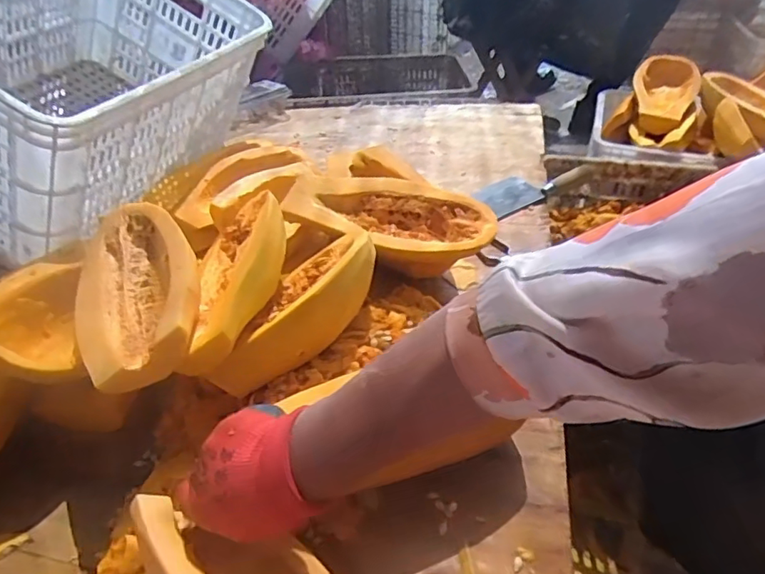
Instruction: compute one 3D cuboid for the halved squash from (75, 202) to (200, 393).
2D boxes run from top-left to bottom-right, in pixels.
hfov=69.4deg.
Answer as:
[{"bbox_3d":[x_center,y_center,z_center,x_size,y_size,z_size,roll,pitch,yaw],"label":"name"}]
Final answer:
[{"bbox_3d":[-0.244,-0.007,0.547,0.119,0.052,0.253,-18,42,-22],"label":"halved squash"}]

